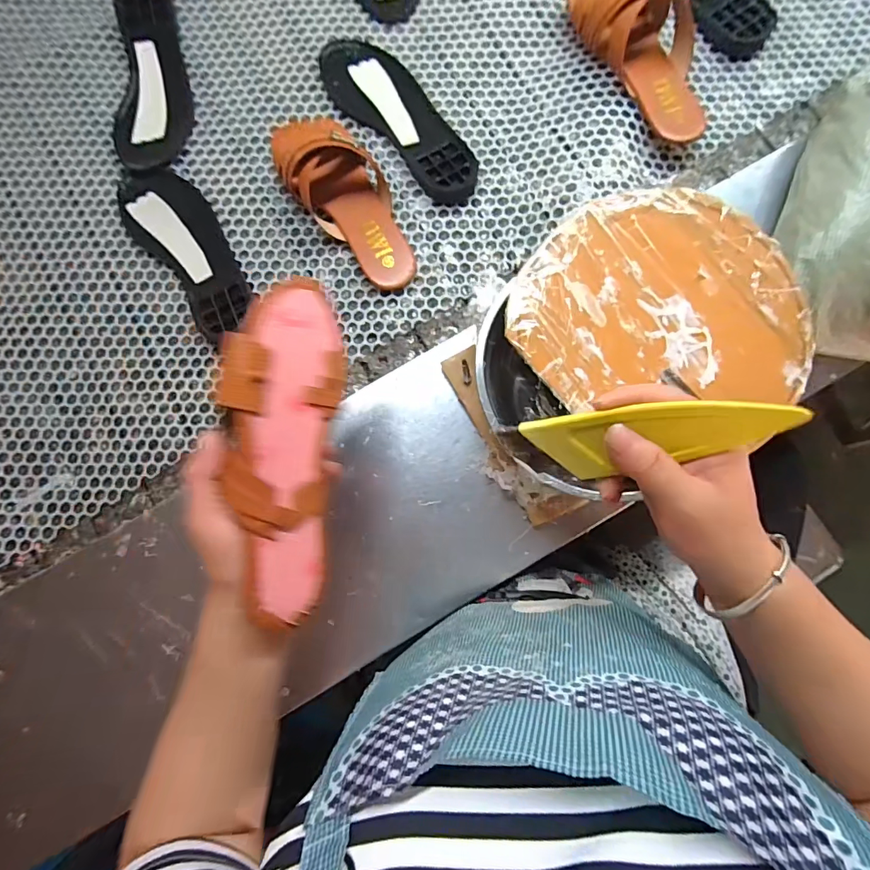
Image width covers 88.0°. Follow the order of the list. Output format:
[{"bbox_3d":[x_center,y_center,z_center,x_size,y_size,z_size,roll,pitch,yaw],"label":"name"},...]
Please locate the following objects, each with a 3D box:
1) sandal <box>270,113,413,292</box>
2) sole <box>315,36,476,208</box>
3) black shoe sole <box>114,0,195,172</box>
[{"bbox_3d":[-0.102,-0.267,0.483,0.091,0.061,0.245,-32,81,-3],"label":"sandal"},{"bbox_3d":[-0.040,-0.365,0.516,0.077,0.020,0.247,-38,82,-4],"label":"sole"},{"bbox_3d":[-0.341,-0.433,0.537,0.082,0.025,0.244,-7,81,0],"label":"black shoe sole"}]

